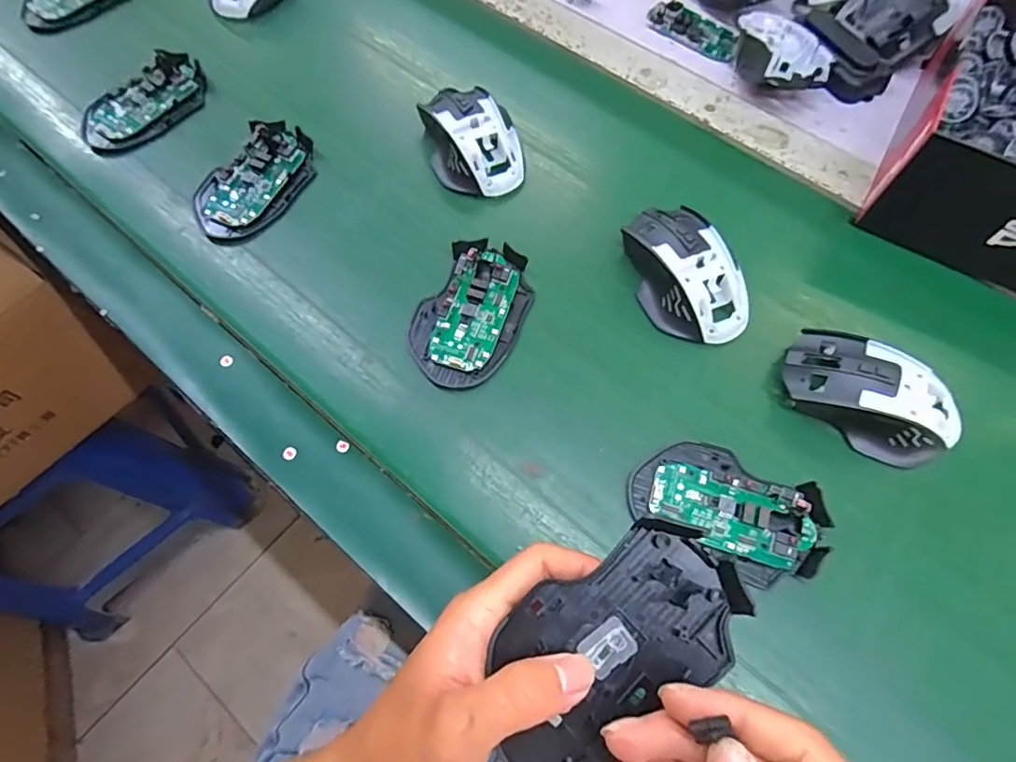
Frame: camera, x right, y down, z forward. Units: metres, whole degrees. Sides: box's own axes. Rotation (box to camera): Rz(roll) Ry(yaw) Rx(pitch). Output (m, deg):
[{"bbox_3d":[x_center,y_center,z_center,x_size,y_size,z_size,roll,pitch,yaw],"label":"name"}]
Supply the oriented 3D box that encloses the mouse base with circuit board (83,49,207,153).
[{"bbox_3d":[-0.317,-0.243,0.480,0.113,0.019,0.062,-41,72,-17],"label":"mouse base with circuit board"}]

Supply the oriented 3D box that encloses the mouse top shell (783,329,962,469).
[{"bbox_3d":[0.239,0.009,0.359,0.110,0.034,0.064,29,69,12],"label":"mouse top shell"}]

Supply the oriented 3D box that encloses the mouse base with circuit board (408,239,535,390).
[{"bbox_3d":[-0.026,-0.050,0.396,0.072,0.017,0.114,20,67,9],"label":"mouse base with circuit board"}]

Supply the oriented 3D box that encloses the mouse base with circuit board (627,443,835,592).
[{"bbox_3d":[0.137,0.077,0.338,0.113,0.017,0.067,26,68,11],"label":"mouse base with circuit board"}]

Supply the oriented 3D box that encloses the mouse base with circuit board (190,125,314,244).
[{"bbox_3d":[-0.204,-0.164,0.444,0.064,0.019,0.114,29,69,12],"label":"mouse base with circuit board"}]

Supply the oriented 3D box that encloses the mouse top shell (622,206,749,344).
[{"bbox_3d":[0.128,-0.083,0.401,0.071,0.036,0.117,-20,67,-9],"label":"mouse top shell"}]

